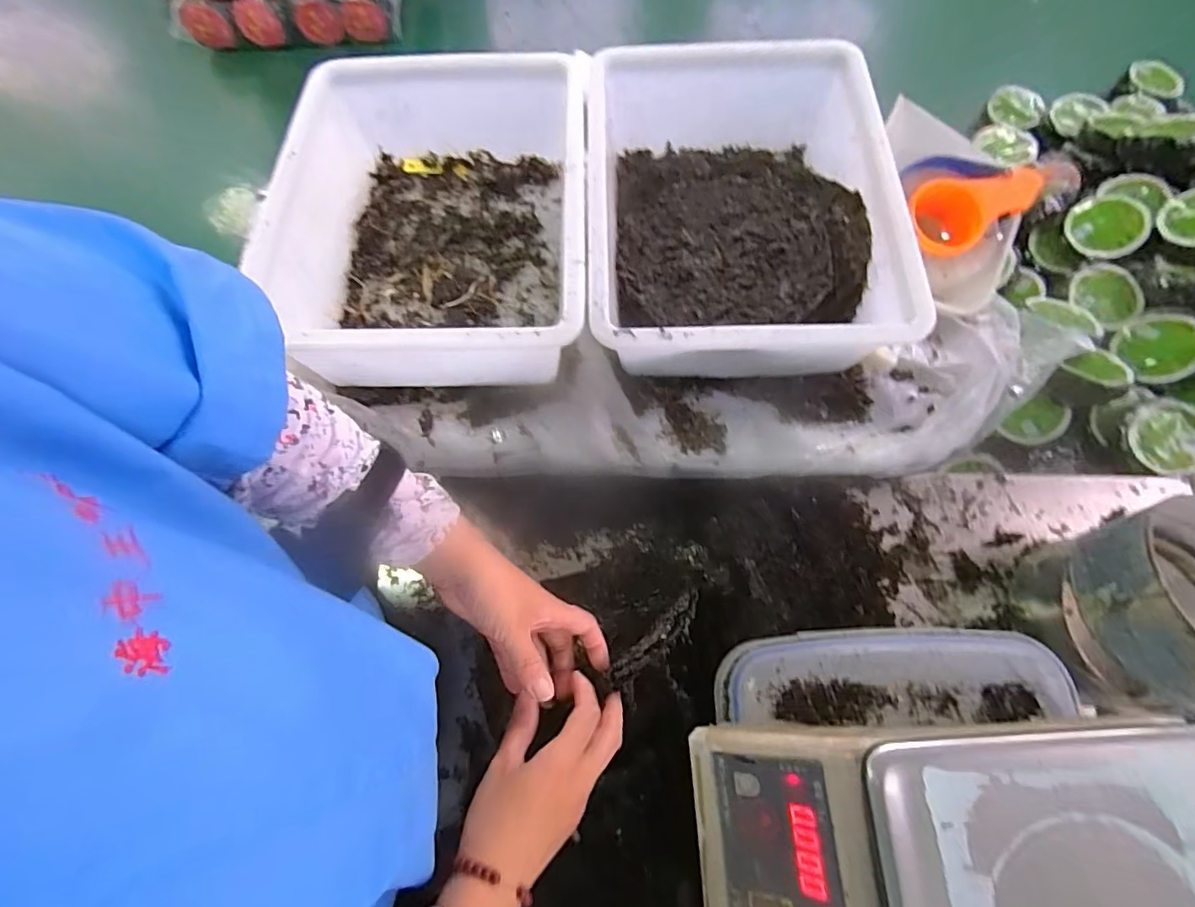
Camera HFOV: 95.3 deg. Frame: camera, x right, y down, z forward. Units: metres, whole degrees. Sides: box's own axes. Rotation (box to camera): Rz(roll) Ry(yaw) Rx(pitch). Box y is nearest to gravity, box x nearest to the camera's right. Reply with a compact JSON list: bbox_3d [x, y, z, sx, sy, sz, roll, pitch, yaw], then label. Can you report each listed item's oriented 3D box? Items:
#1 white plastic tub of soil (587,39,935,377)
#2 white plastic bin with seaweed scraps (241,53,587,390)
[{"bbox_3d":[0.138,-0.245,0.551,0.288,0.119,0.366,-2,71,0],"label":"white plastic tub of soil"},{"bbox_3d":[-0.150,-0.231,0.538,0.272,0.132,0.359,0,71,1],"label":"white plastic bin with seaweed scraps"}]

